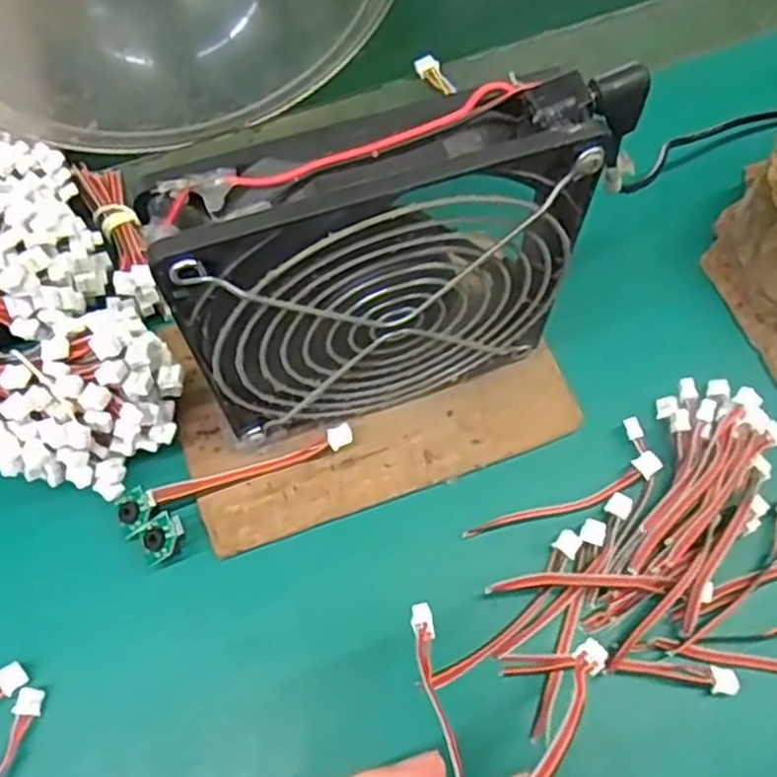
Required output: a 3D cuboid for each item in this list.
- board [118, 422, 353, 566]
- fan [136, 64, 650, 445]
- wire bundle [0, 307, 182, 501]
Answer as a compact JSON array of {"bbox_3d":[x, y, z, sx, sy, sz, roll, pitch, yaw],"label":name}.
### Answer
[{"bbox_3d":[-0.054,0.032,0.270,0.084,0.012,0.028,-28,69,-12],"label":"board"},{"bbox_3d":[0.002,-0.030,0.235,0.124,0.129,0.028,-18,68,-8],"label":"fan"},{"bbox_3d":[-0.135,-0.001,0.271,0.115,0.046,0.059,17,68,7],"label":"wire bundle"}]

